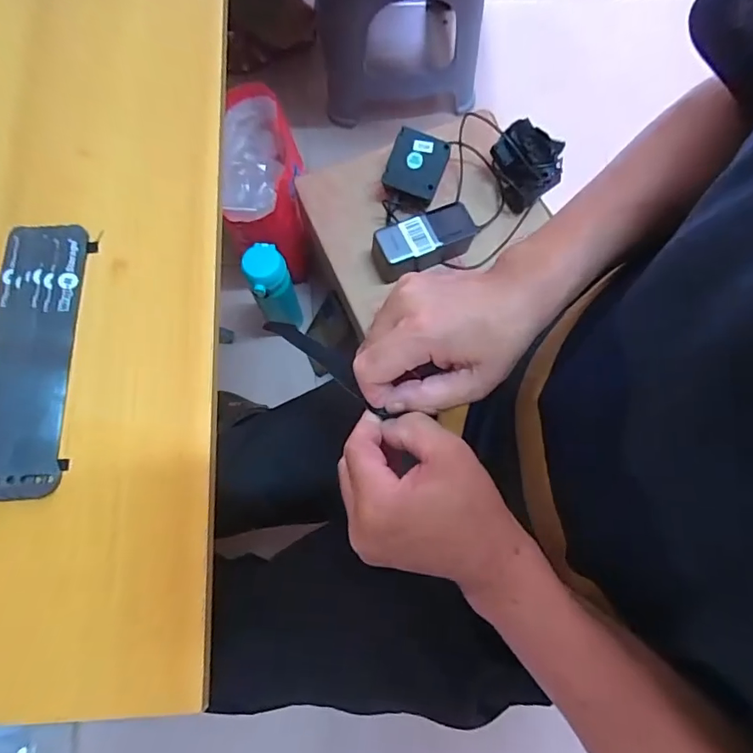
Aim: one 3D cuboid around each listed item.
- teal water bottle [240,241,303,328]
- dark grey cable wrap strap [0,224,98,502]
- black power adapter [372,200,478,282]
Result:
[{"bbox_3d":[-0.163,-0.131,0.793,0.065,0.242,0.068,0,76,-2],"label":"teal water bottle"},{"bbox_3d":[-0.249,-0.016,0.353,0.064,0.008,0.198,0,76,-2],"label":"dark grey cable wrap strap"},{"bbox_3d":[0.062,-0.178,0.652,0.140,0.056,0.055,-26,79,-8],"label":"black power adapter"}]

